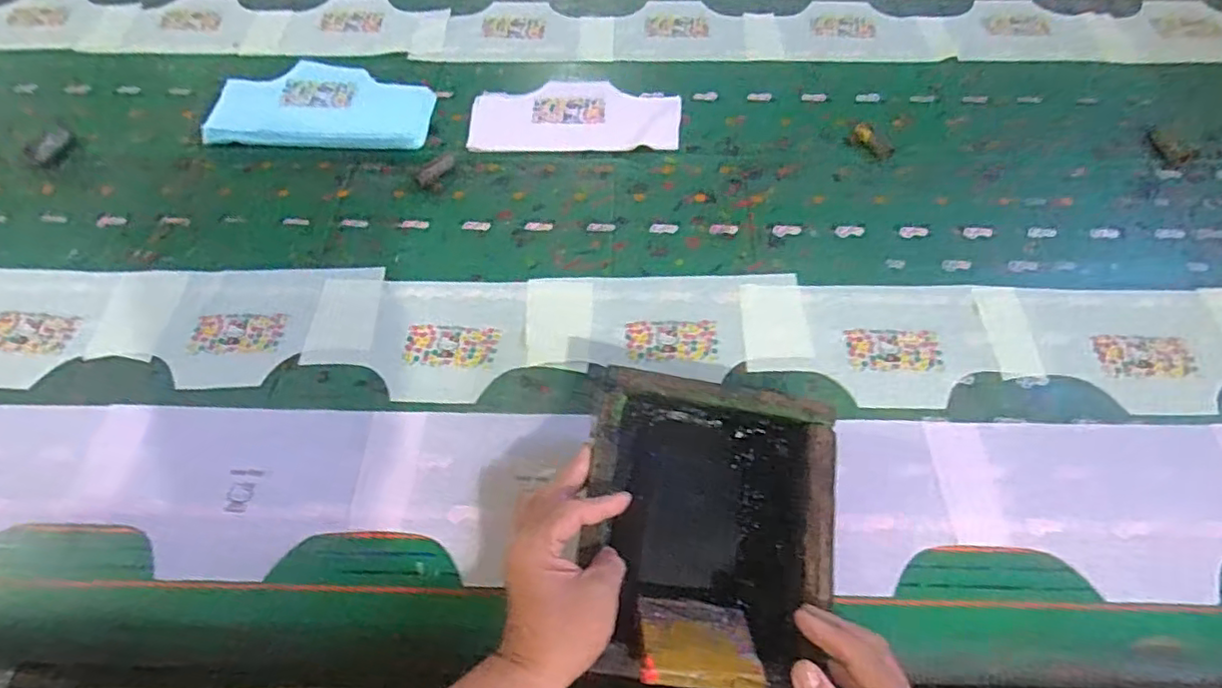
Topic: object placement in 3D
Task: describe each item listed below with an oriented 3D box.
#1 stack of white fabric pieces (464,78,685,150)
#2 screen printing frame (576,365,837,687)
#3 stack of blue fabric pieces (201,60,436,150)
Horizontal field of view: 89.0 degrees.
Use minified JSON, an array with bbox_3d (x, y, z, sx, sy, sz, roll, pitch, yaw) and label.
[{"bbox_3d":[-0.049,-0.326,0.878,0.286,0.010,0.143,-1,57,1],"label":"stack of white fabric pieces"},{"bbox_3d":[0.084,0.156,0.534,0.206,0.055,0.241,7,69,1],"label":"screen printing frame"},{"bbox_3d":[-0.413,-0.340,0.891,0.314,0.022,0.160,5,58,5],"label":"stack of blue fabric pieces"}]

